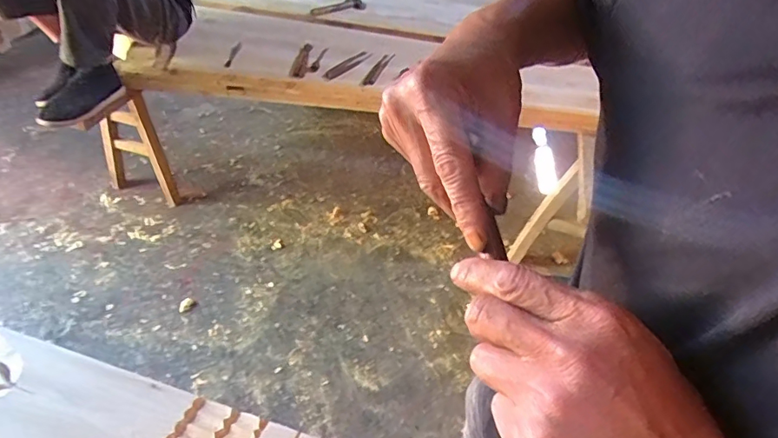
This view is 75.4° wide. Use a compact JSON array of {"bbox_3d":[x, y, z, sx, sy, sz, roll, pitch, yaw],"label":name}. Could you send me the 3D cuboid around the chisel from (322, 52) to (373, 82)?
[{"bbox_3d":[-0.144,-0.539,1.762,0.041,0.023,0.267,24,44,17],"label":"chisel"}]

